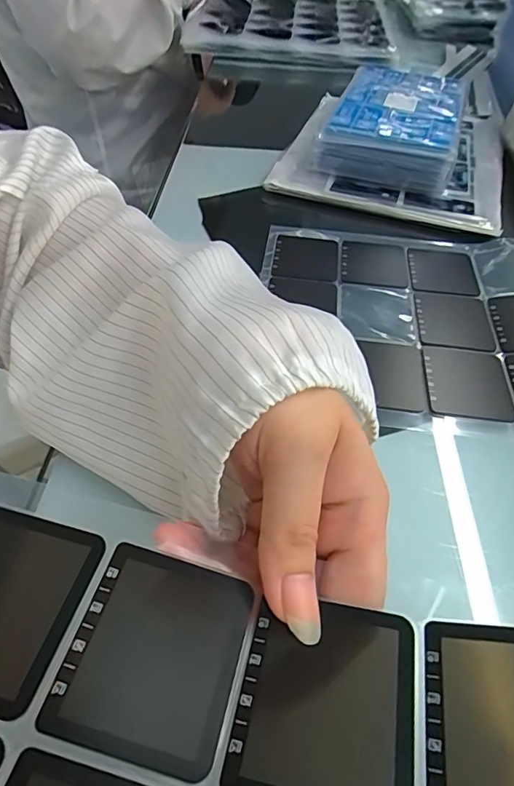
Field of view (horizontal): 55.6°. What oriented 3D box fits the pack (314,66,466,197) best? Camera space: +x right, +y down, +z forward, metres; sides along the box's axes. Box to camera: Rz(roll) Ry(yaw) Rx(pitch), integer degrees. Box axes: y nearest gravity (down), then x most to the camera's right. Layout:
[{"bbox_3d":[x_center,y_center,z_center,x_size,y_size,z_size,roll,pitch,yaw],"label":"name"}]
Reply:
[{"bbox_3d":[0.136,-0.264,0.486,0.119,0.059,0.192,15,49,10],"label":"pack"}]

